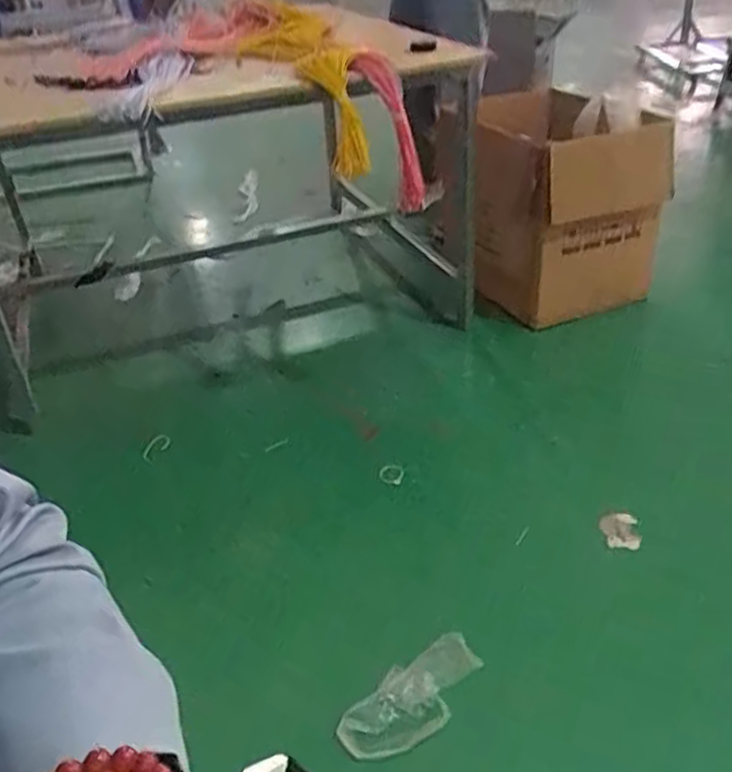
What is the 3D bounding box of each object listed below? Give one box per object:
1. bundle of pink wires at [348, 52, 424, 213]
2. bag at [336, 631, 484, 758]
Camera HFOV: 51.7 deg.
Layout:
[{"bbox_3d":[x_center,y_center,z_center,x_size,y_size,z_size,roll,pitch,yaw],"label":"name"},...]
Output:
[{"bbox_3d":[0.043,-0.507,1.521,0.129,0.281,0.116,-4,32,1],"label":"bundle of pink wires"},{"bbox_3d":[0.075,0.458,1.112,0.113,0.052,0.247,23,41,37],"label":"bag"}]

